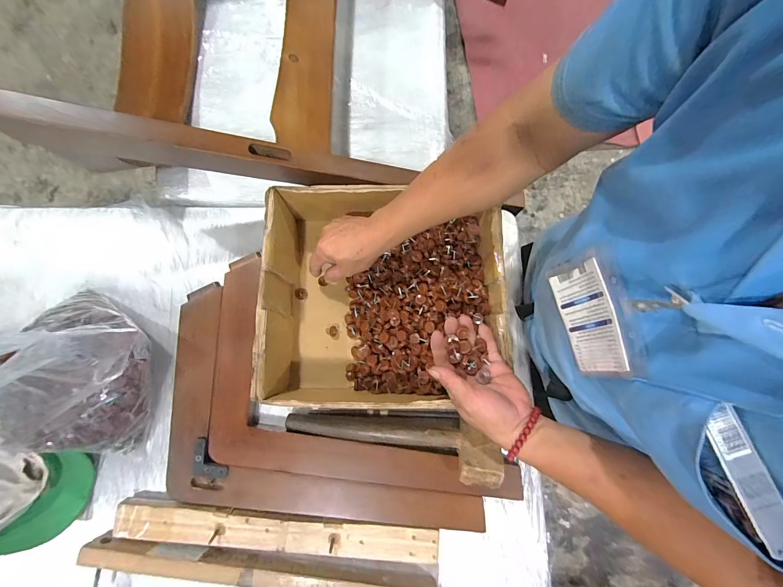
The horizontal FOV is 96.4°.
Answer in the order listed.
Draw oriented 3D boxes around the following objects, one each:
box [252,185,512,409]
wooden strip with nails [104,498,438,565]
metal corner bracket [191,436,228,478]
[{"bbox_3d":[-0.012,0.008,0.505,0.315,0.116,0.285,1,79,0],"label":"box"},{"bbox_3d":[-0.159,0.330,0.493,0.436,0.028,0.048,5,79,1],"label":"wooden strip with nails"},{"bbox_3d":[-0.255,0.232,0.494,0.053,0.004,0.050,3,79,8],"label":"metal corner bracket"}]

